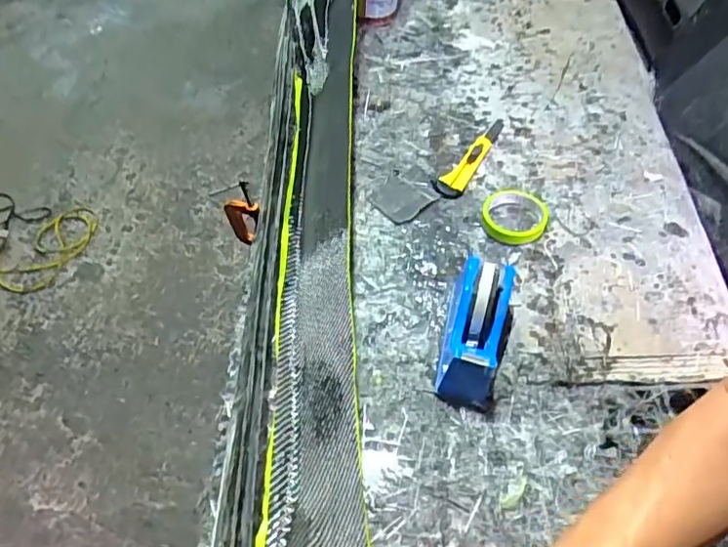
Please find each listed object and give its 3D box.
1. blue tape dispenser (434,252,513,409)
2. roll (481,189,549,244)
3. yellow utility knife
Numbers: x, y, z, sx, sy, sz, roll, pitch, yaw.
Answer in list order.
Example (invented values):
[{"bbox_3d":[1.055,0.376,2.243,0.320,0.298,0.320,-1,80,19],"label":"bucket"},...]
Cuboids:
[{"bbox_3d":[0.134,0.058,0.661,0.075,0.095,0.167,12,56,12],"label":"blue tape dispenser"},{"bbox_3d":[0.219,-0.086,0.812,0.090,0.020,0.109,19,57,16],"label":"roll"},{"bbox_3d":[0.177,-0.190,0.896,0.044,0.015,0.194,29,61,22],"label":"yellow utility knife"}]

